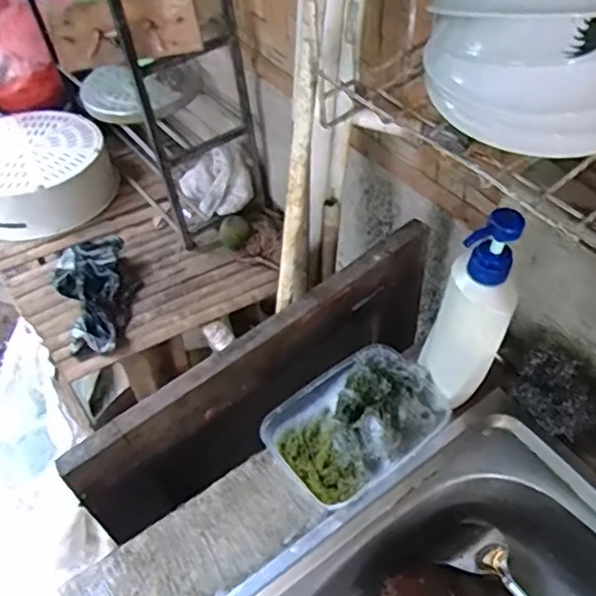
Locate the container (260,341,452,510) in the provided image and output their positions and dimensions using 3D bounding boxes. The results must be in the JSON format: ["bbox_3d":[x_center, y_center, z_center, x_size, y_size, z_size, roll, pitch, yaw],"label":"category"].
[{"bbox_3d":[0.062,0.121,0.606,0.167,0.059,0.117,-33,56,-23],"label":"container"}]

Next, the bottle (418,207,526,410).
[{"bbox_3d":[0.157,0.017,0.552,0.064,0.212,0.057,14,52,13],"label":"bottle"}]

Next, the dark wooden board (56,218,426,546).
[{"bbox_3d":[-0.027,0.093,0.712,0.479,0.185,0.039,-33,56,-23],"label":"dark wooden board"}]

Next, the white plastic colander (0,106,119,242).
[{"bbox_3d":[-0.548,-0.274,1.235,0.292,0.111,0.334,-24,53,-17],"label":"white plastic colander"}]

